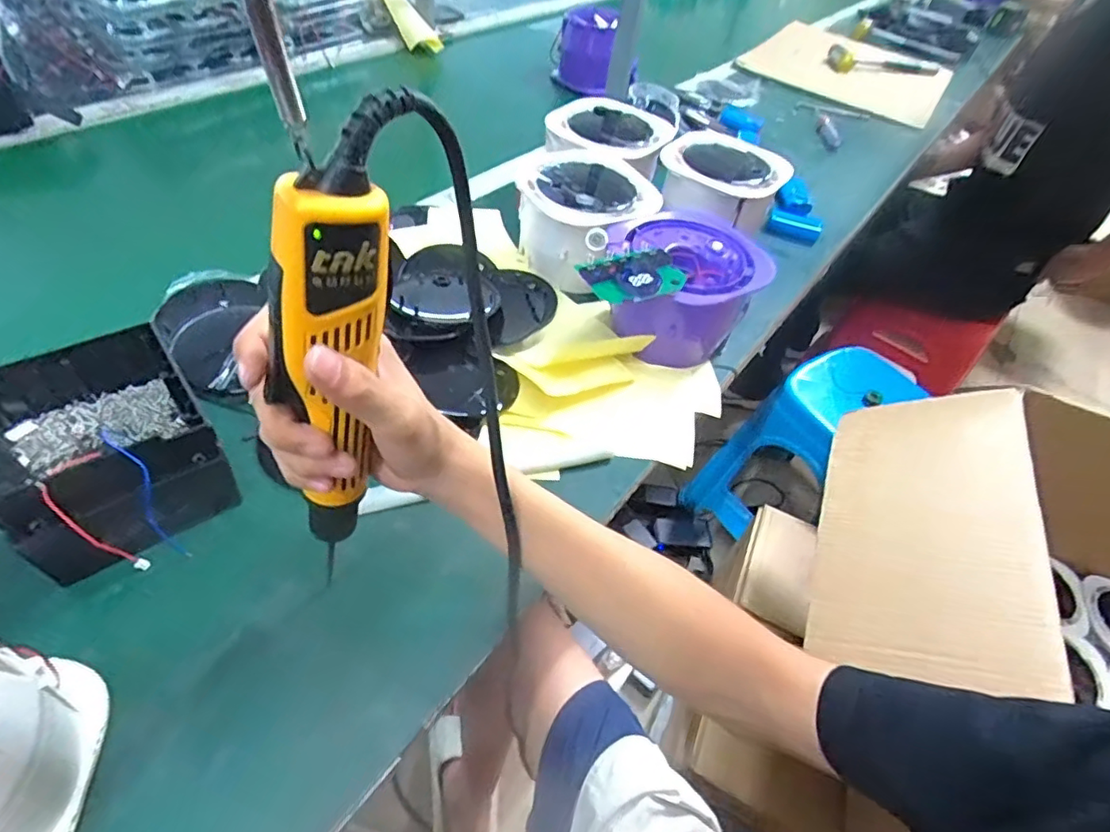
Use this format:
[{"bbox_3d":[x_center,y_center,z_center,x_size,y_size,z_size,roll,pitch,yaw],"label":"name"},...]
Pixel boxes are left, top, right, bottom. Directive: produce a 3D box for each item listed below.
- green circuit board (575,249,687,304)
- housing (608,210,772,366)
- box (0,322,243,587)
[{"bbox_3d":[0.070,-0.121,0.504,0.081,0.015,0.064,-18,54,-23],"label":"green circuit board"},{"bbox_3d":[0.120,-0.123,0.579,0.141,0.105,0.134,5,49,-5],"label":"housing"},{"bbox_3d":[-0.316,0.015,0.413,0.124,0.075,0.176,-27,59,-29],"label":"box"}]

